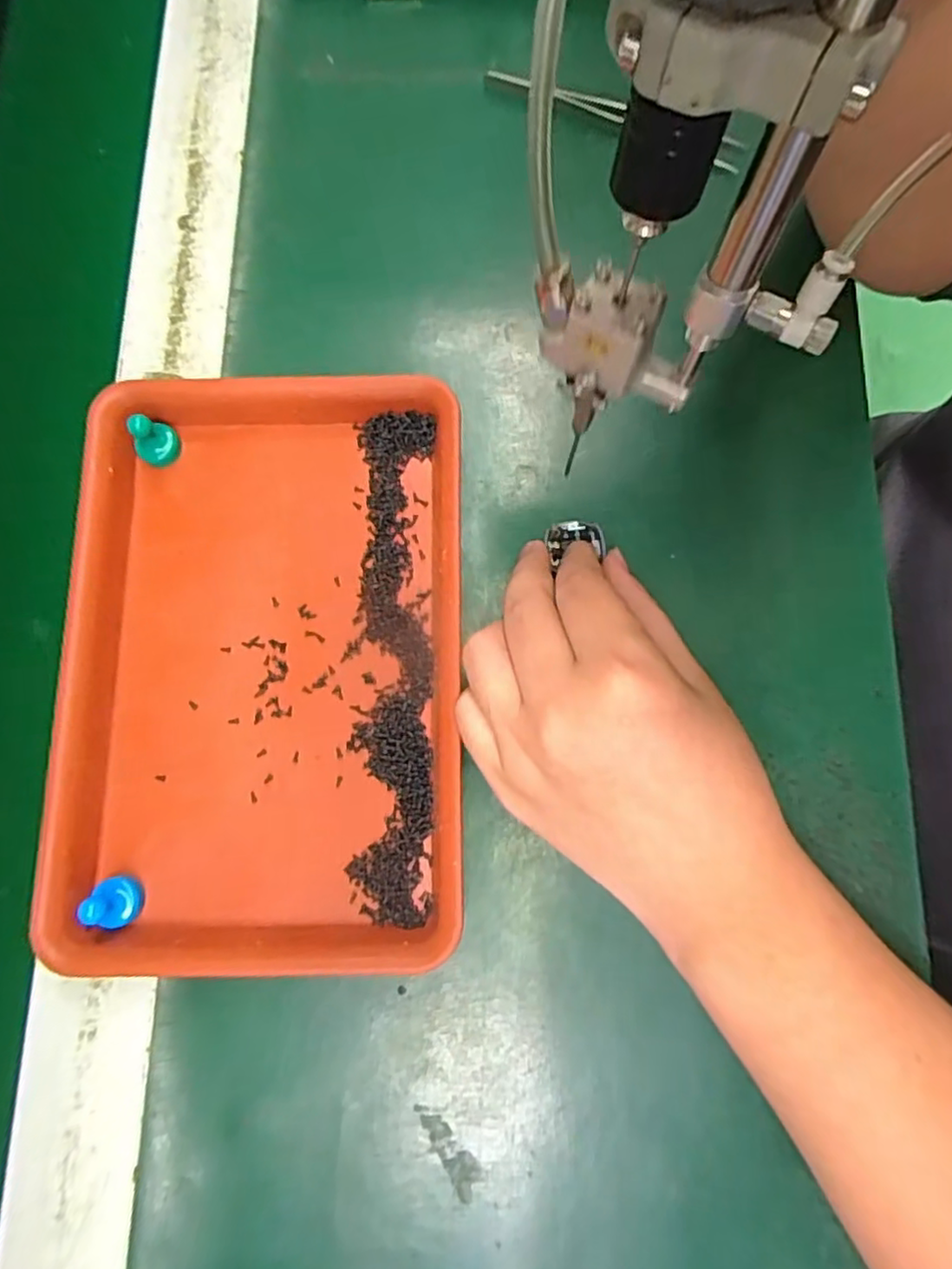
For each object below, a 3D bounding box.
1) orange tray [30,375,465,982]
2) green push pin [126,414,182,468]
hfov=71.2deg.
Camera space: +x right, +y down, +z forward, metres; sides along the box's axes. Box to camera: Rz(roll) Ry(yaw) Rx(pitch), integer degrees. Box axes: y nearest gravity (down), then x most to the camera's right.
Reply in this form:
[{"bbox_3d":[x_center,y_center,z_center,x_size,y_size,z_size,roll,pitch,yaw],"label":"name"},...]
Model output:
[{"bbox_3d":[-0.088,0.008,0.271,0.161,0.021,0.232,-1,79,0],"label":"orange tray"},{"bbox_3d":[-0.140,-0.085,0.287,0.015,0.023,0.018,44,82,8],"label":"green push pin"}]

